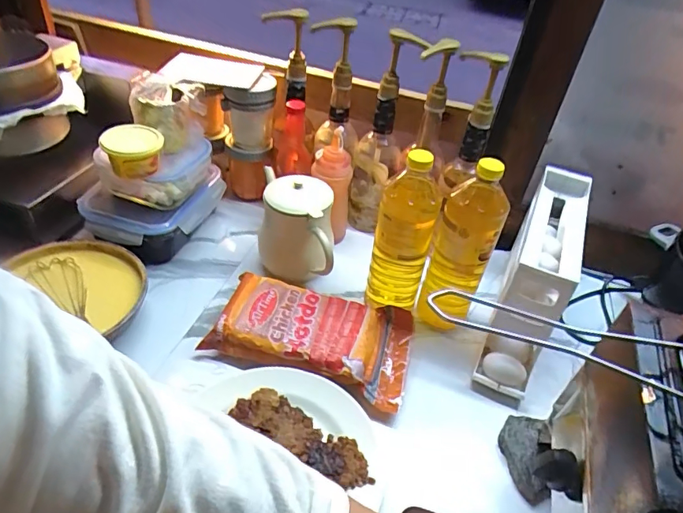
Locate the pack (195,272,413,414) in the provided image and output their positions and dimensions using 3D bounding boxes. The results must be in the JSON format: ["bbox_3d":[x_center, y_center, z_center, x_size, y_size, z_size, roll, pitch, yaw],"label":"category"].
[{"bbox_3d":[-0.038,0.107,0.662,0.266,0.043,0.148,14,42,7],"label":"pack"}]

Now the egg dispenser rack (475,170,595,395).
[{"bbox_3d":[0.283,0.020,0.699,0.077,0.164,0.334,21,43,15],"label":"egg dispenser rack"}]

